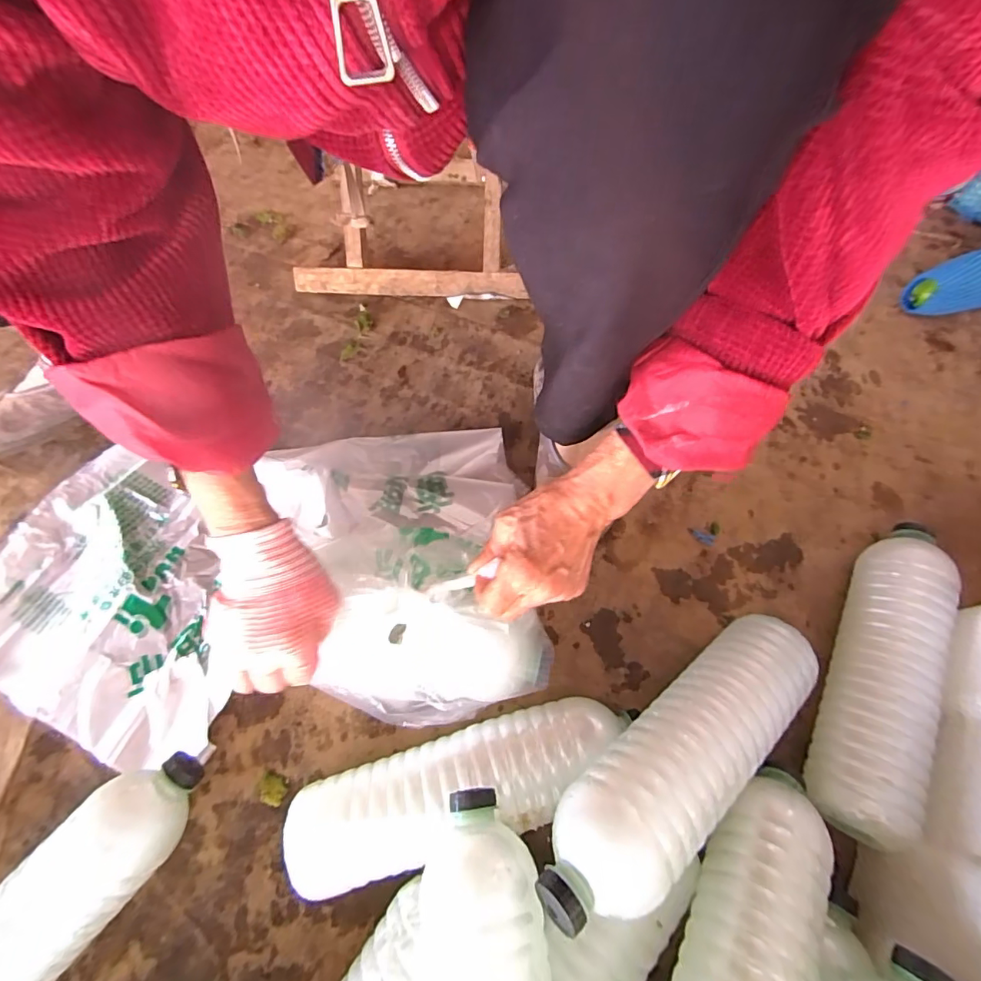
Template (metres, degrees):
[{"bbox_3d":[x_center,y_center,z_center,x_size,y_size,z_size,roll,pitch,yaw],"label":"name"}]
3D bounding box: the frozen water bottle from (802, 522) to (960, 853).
[{"bbox_3d":[0.319,0.142,0.383,0.071,0.067,0.257,29,69,14],"label":"frozen water bottle"}]

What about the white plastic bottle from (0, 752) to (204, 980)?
[{"bbox_3d":[-0.320,0.309,0.319,0.079,0.067,0.285,36,70,16],"label":"white plastic bottle"}]

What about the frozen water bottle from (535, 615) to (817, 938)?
[{"bbox_3d":[0.131,0.178,0.330,0.258,0.073,0.065,-26,65,-32],"label":"frozen water bottle"}]

